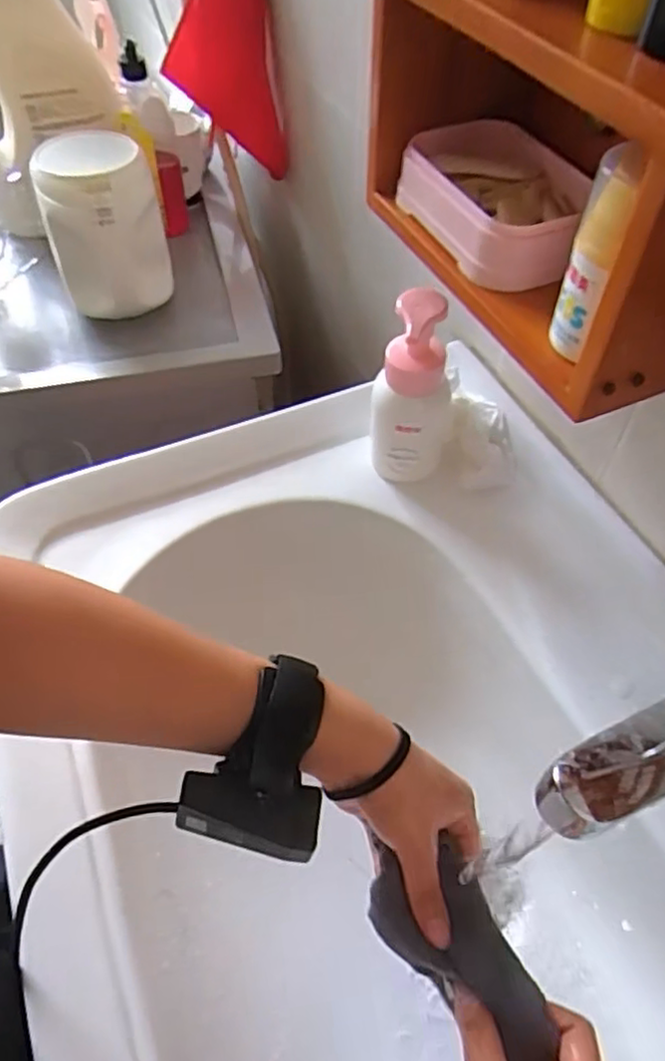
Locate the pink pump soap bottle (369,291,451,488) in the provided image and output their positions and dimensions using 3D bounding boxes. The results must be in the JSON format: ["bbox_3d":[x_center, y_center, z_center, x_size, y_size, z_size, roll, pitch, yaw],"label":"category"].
[{"bbox_3d":[0.062,-0.108,0.528,0.062,0.161,0.053,10,54,8],"label":"pink pump soap bottle"}]

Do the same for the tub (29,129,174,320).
[{"bbox_3d":[-0.247,-0.317,0.742,0.116,0.178,0.104,-19,55,-13],"label":"tub"}]

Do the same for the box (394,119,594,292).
[{"bbox_3d":[0.104,-0.207,0.417,0.099,0.040,0.139,-28,58,-19],"label":"box"}]

